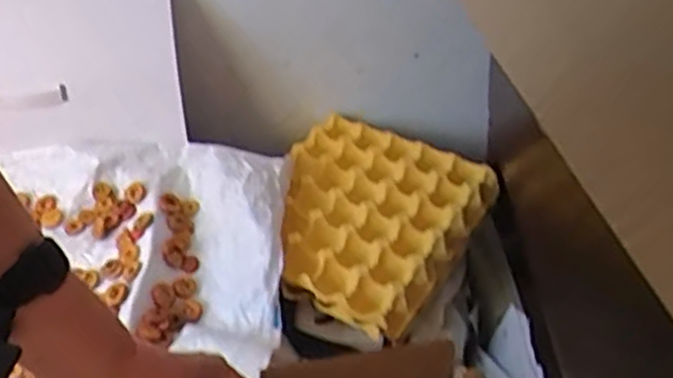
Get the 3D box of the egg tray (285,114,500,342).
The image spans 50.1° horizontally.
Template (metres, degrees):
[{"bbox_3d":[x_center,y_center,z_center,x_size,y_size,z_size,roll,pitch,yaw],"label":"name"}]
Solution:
[{"bbox_3d":[0.029,0.032,0.924,0.264,0.042,0.279,23,47,24],"label":"egg tray"}]

